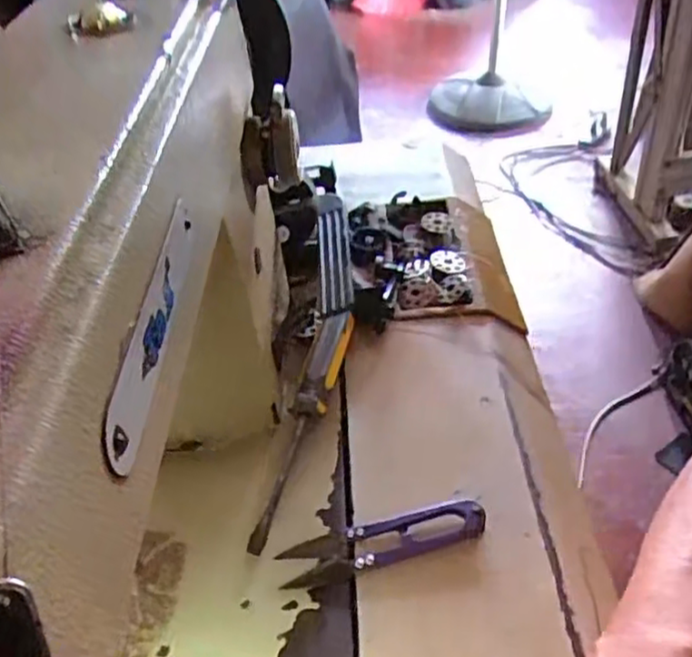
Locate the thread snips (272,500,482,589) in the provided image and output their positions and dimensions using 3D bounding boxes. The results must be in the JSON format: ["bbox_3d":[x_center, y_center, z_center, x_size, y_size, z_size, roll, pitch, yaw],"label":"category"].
[{"bbox_3d":[0.018,0.102,0.337,0.099,0.009,0.024,-14,41,-10],"label":"thread snips"}]

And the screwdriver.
[{"bbox_3d":[-0.027,0.049,0.389,0.024,0.026,0.169,8,42,14],"label":"screwdriver"}]

